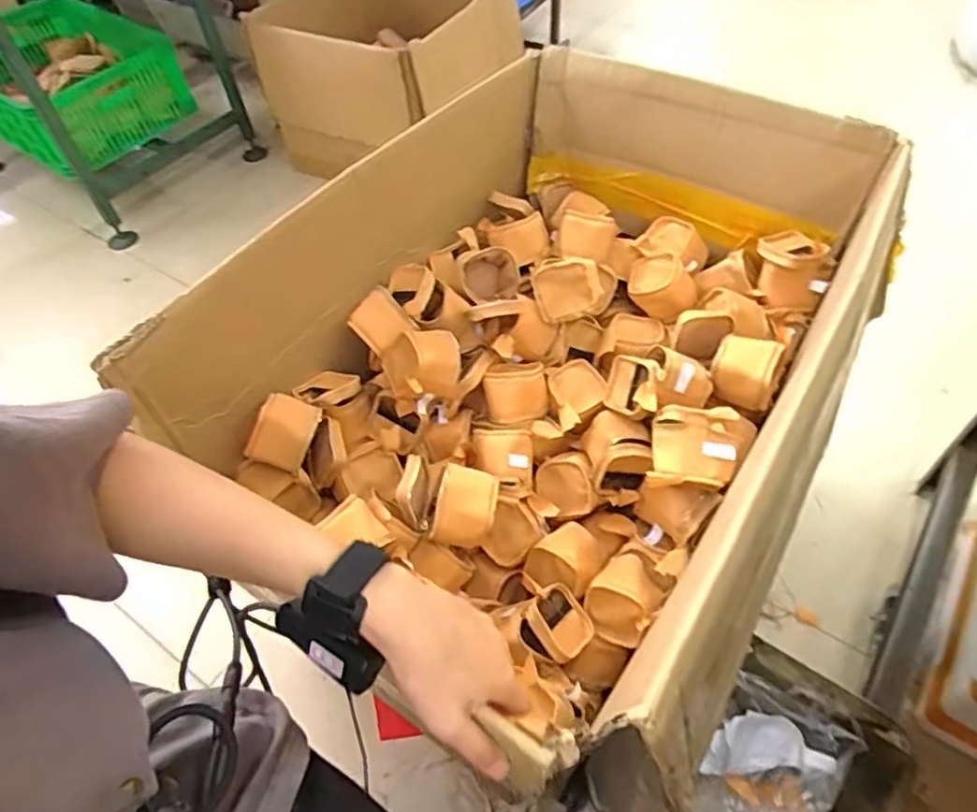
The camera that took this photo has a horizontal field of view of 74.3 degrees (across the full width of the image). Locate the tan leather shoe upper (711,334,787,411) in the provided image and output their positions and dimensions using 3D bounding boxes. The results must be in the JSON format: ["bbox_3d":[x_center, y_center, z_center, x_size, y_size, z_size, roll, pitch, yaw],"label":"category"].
[{"bbox_3d":[0.304,-0.044,0.767,0.071,0.066,0.054,21,56,19],"label":"tan leather shoe upper"}]

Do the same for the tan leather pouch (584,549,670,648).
[{"bbox_3d":[0.159,0.210,0.727,0.076,0.049,0.104,33,61,25],"label":"tan leather pouch"}]

